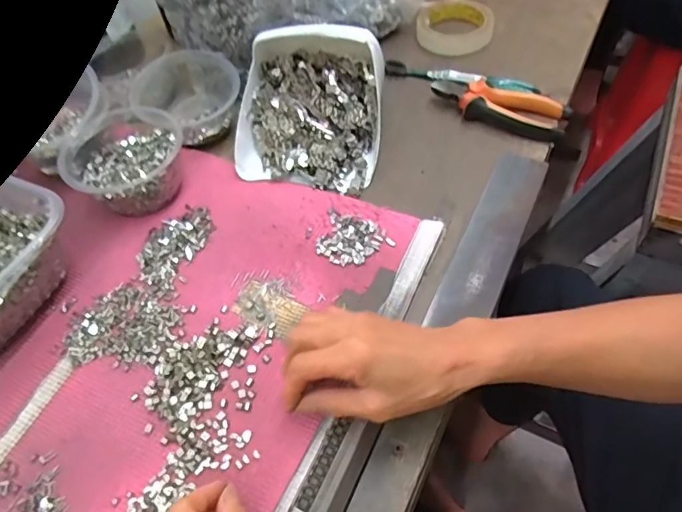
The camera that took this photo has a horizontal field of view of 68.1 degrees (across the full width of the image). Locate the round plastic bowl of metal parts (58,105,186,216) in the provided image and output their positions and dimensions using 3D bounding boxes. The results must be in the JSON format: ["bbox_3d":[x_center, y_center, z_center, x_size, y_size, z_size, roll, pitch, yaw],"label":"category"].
[{"bbox_3d":[-0.218,-0.098,0.519,0.112,0.057,0.116,-3,55,4],"label":"round plastic bowl of metal parts"}]

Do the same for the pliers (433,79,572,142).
[{"bbox_3d":[0.176,-0.167,0.562,0.147,0.025,0.055,23,60,20],"label":"pliers"}]

